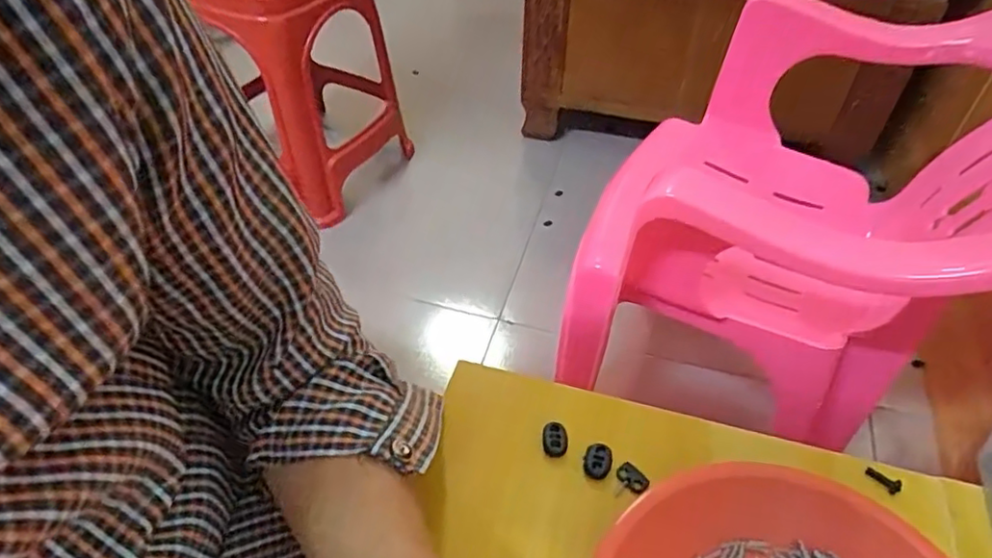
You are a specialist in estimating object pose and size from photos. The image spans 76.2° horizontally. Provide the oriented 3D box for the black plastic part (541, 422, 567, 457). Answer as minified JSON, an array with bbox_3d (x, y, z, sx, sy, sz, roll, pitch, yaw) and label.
[{"bbox_3d":[0.035,0.097,0.379,0.014,0.009,0.020,-6,46,-3],"label":"black plastic part"}]

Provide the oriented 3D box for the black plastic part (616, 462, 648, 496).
[{"bbox_3d":[0.078,0.115,0.364,0.018,0.004,0.012,34,56,29],"label":"black plastic part"}]

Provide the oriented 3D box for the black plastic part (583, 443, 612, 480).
[{"bbox_3d":[0.060,0.107,0.370,0.015,0.006,0.020,13,48,14],"label":"black plastic part"}]

